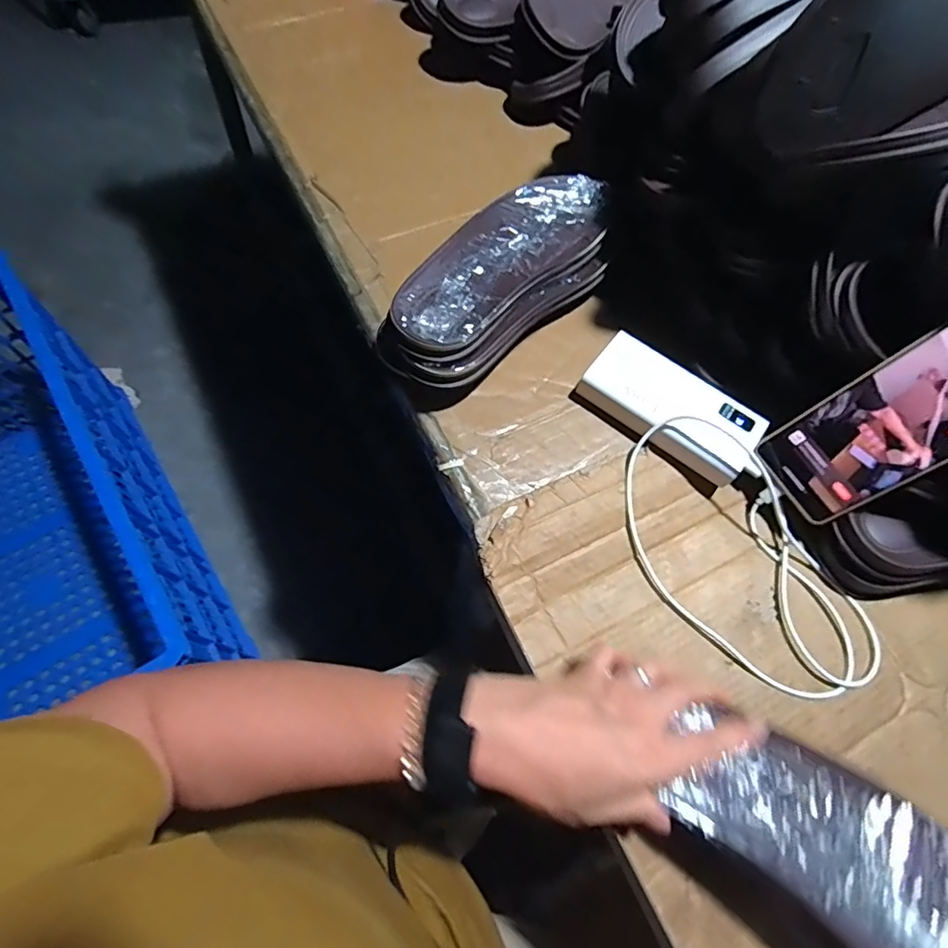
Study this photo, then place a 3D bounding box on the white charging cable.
[{"bbox_3d":[0.203,0.067,0.408,0.125,0.035,0.242,-34,82,-8],"label":"white charging cable"}]

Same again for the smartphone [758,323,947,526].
[{"bbox_3d":[0.294,-0.033,0.365,0.006,0.162,0.078,-20,72,-51],"label":"smartphone"}]

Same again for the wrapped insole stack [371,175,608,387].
[{"bbox_3d":[0.030,-0.174,0.462,0.113,0.069,0.269,38,69,13],"label":"wrapped insole stack"}]

